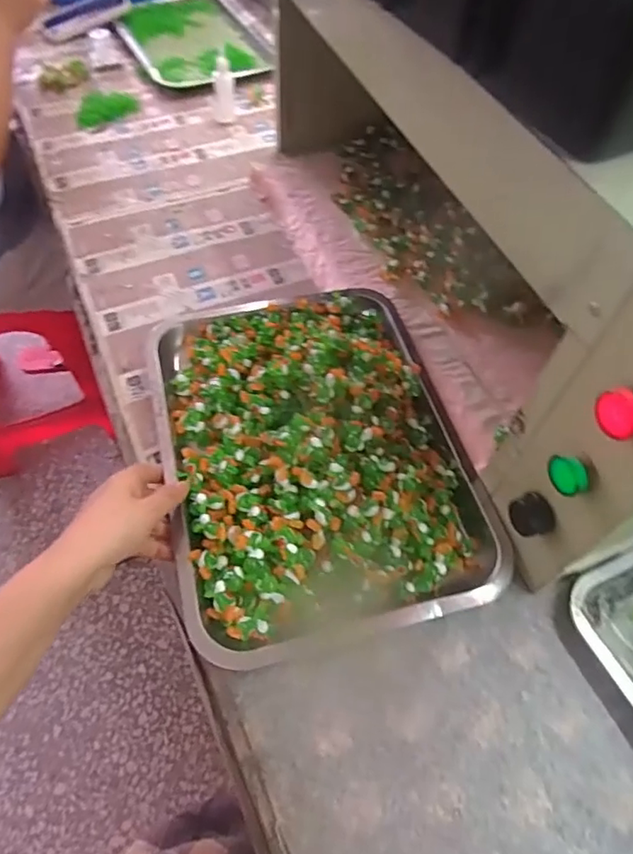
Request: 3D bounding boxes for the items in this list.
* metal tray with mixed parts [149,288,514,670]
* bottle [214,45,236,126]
[{"bbox_3d":[-0.002,0.003,0.495,0.261,0.058,0.340,-11,59,-8],"label":"metal tray with mixed parts"},{"bbox_3d":[-0.132,-0.483,0.787,0.031,0.082,0.035,-2,58,-2],"label":"bottle"}]

